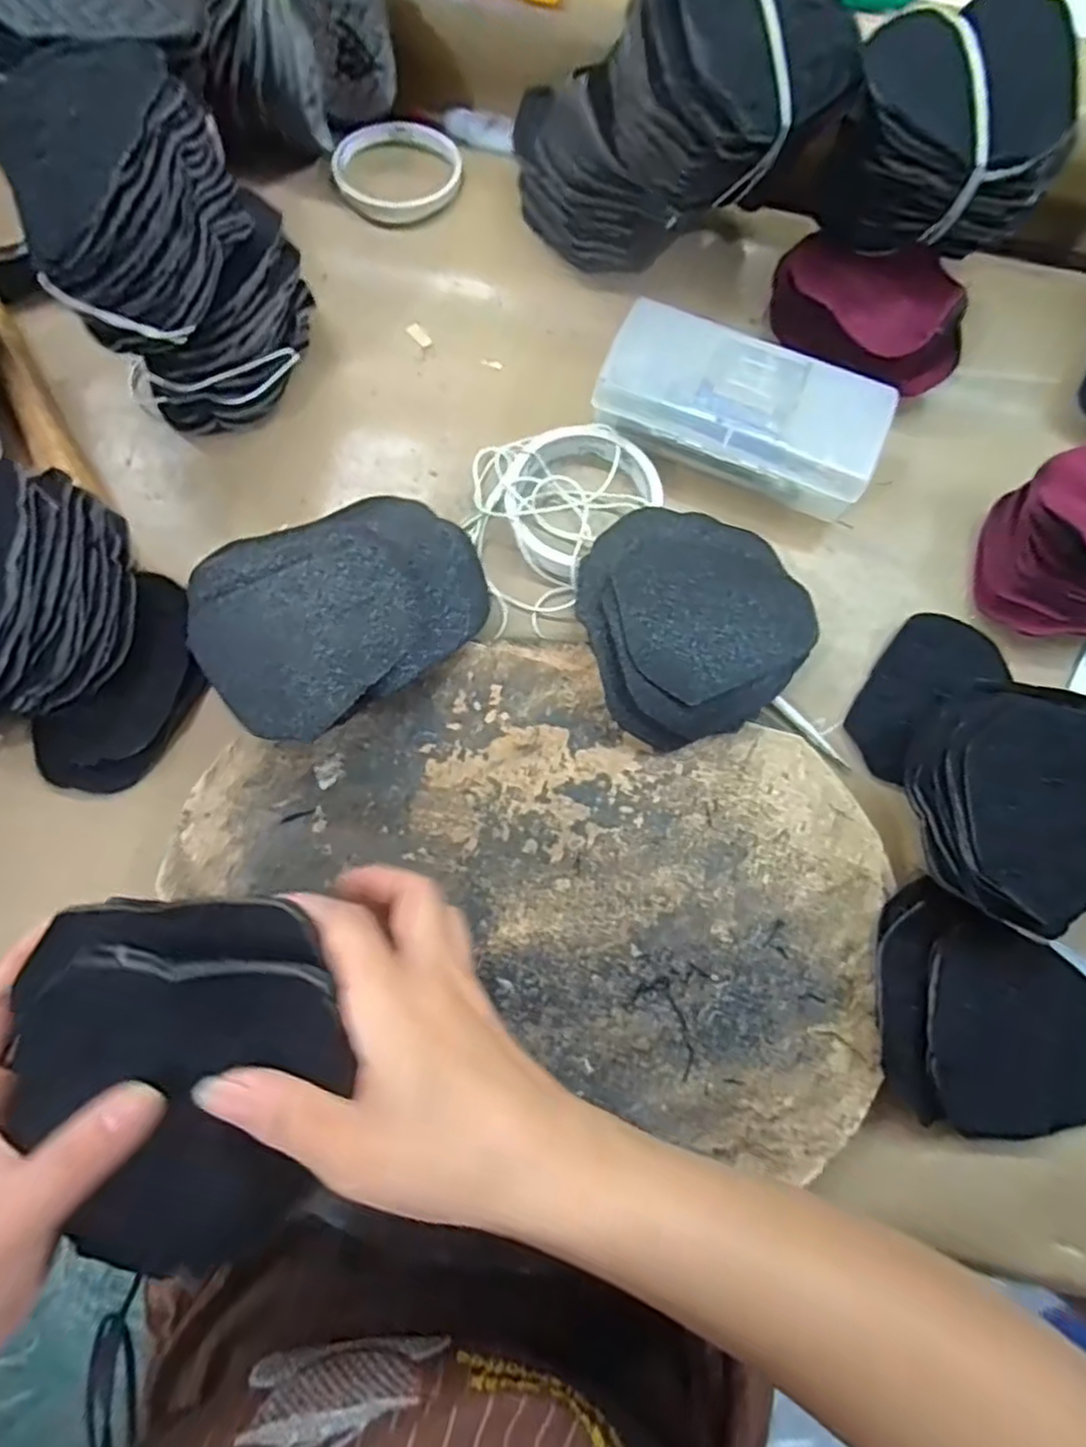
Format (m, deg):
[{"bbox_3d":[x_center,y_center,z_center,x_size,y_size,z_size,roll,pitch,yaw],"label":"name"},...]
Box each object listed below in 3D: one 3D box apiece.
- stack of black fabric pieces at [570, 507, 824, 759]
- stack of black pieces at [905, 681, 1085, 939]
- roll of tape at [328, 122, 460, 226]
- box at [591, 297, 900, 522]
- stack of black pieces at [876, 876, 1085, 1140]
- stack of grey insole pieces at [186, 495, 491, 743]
[{"bbox_3d":[0.082,-0.061,0.367,0.121,0.032,0.129,-17,75,-6],"label":"stack of black fabric pieces"},{"bbox_3d":[0.246,0.043,0.345,0.115,0.058,0.110,3,74,-1],"label":"stack of black pieces"},{"bbox_3d":[-0.100,-0.378,0.473,0.082,0.013,0.082,0,74,-2],"label":"roll of tape"},{"bbox_3d":[0.117,-0.185,0.411,0.160,0.044,0.074,25,75,5],"label":"box"},{"bbox_3d":[0.217,0.148,0.332,0.131,0.022,0.097,28,75,6],"label":"stack of black pieces"},{"bbox_3d":[-0.106,-0.062,0.359,0.145,0.051,0.114,-42,80,-12],"label":"stack of grey insole pieces"}]

